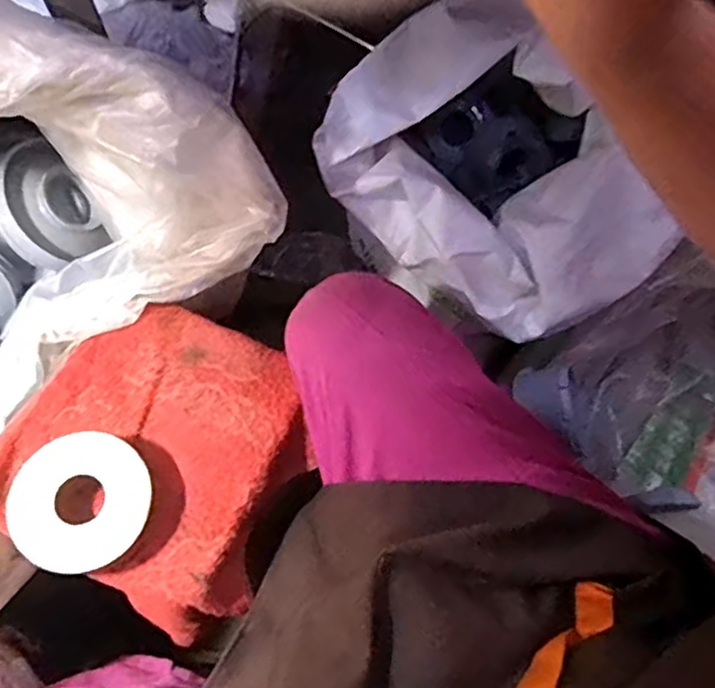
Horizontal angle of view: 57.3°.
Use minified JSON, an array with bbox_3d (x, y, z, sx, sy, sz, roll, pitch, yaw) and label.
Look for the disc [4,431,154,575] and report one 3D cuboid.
[{"bbox_3d":[-0.202,0.118,0.488,0.094,0.038,0.096,0,69,-1],"label":"disc"}]

